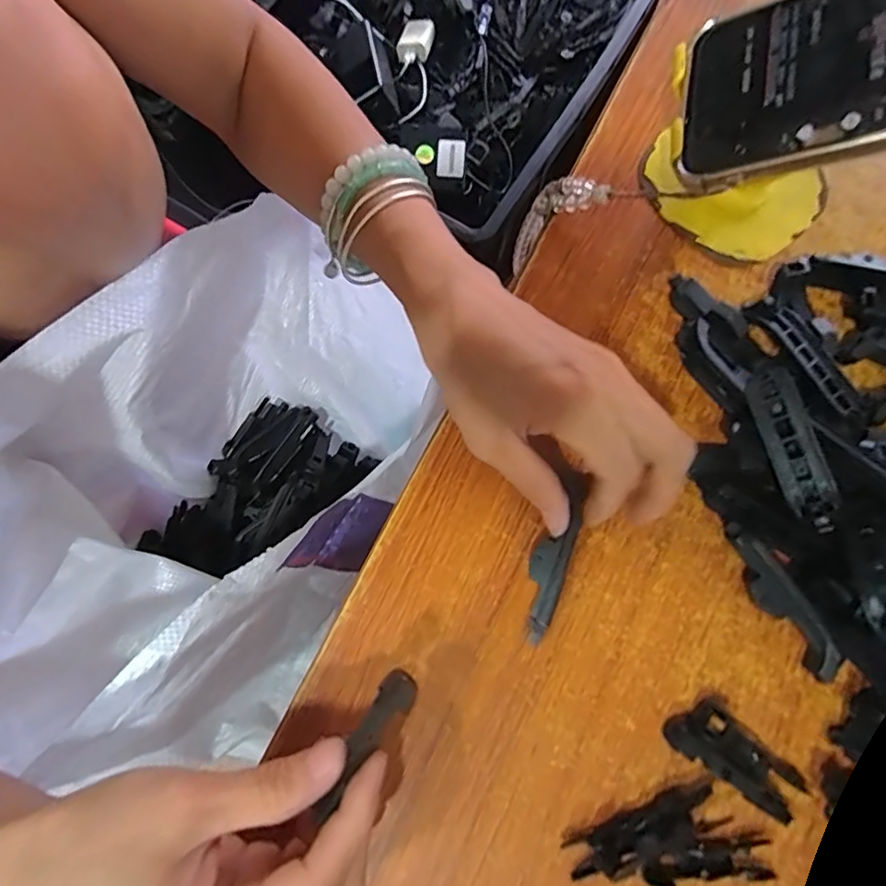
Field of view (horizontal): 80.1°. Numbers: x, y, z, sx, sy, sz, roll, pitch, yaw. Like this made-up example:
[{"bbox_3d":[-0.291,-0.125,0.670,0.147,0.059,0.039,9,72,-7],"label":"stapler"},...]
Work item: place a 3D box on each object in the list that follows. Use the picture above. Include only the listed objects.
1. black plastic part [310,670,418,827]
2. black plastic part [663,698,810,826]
[{"bbox_3d":[-0.029,0.112,0.195,0.013,0.006,0.055,34,67,6],"label":"black plastic part"},{"bbox_3d":[0.129,0.136,0.227,0.063,0.015,0.025,35,80,6],"label":"black plastic part"}]

